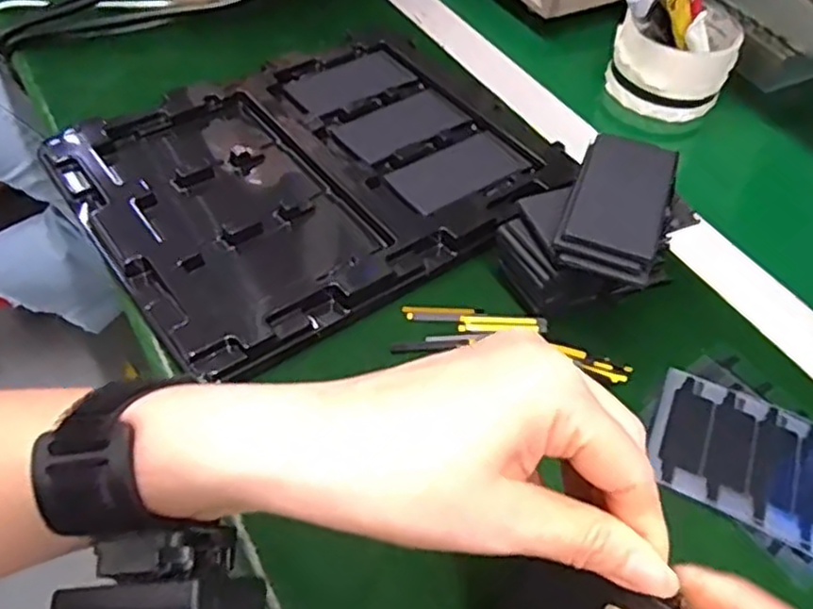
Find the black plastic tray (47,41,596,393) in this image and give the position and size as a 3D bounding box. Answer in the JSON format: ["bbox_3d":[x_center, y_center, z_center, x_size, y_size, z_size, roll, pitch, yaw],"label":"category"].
[{"bbox_3d":[-0.053,-0.084,0.435,0.264,0.022,0.211,-29,60,-24],"label":"black plastic tray"}]

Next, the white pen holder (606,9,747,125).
[{"bbox_3d":[0.202,-0.190,0.520,0.085,0.062,0.097,25,54,14],"label":"white pen holder"}]

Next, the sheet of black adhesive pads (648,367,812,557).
[{"bbox_3d":[0.170,0.075,0.338,0.095,0.007,0.071,24,54,13],"label":"sheet of black adhesive pads"}]

